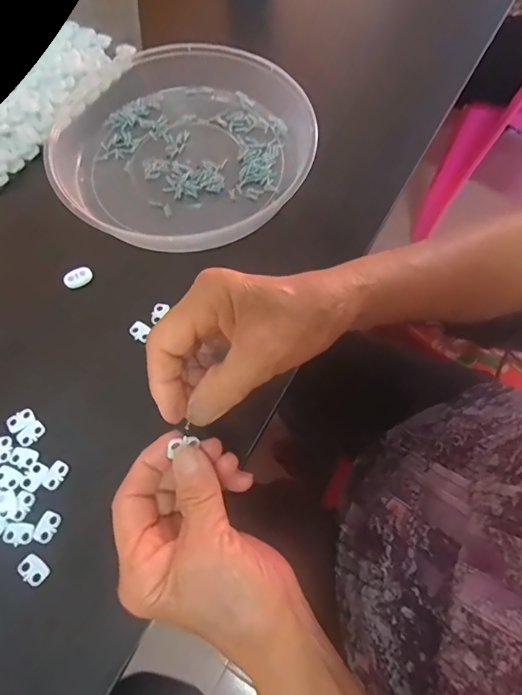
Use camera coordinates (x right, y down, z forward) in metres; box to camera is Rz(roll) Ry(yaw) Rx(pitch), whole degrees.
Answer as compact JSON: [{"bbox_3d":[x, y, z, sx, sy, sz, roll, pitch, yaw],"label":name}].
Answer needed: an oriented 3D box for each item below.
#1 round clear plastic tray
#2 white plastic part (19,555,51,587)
[{"bbox_3d":[-0.073,-0.197,0.396,0.231,0.039,0.242,0,66,0],"label":"round clear plastic tray"},{"bbox_3d":[-0.143,0.139,0.264,0.018,0.005,0.011,41,72,16],"label":"white plastic part"}]

